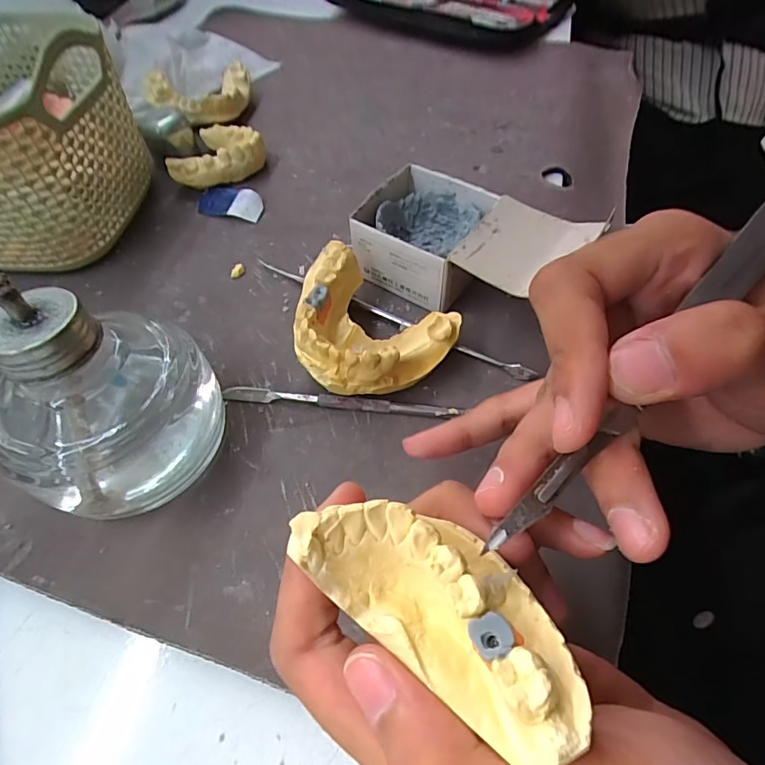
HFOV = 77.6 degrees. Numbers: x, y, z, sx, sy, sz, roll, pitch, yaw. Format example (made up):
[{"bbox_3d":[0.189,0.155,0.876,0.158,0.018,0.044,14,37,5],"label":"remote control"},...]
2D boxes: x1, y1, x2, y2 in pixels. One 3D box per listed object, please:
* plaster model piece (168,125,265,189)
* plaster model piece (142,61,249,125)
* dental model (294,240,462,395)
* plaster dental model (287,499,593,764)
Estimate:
[{"bbox_3d":[-0.102,-0.141,0.297,0.049,0.019,0.054,16,58,12],"label":"plaster model piece"},{"bbox_3d":[-0.129,-0.211,0.343,0.063,0.025,0.060,24,60,17],"label":"plaster model piece"},{"bbox_3d":[-0.011,-0.022,0.206,0.071,0.037,0.056,32,63,20],"label":"dental model"},{"bbox_3d":[0.012,0.044,0.099,0.060,0.017,0.029,31,62,21],"label":"plaster dental model"}]

